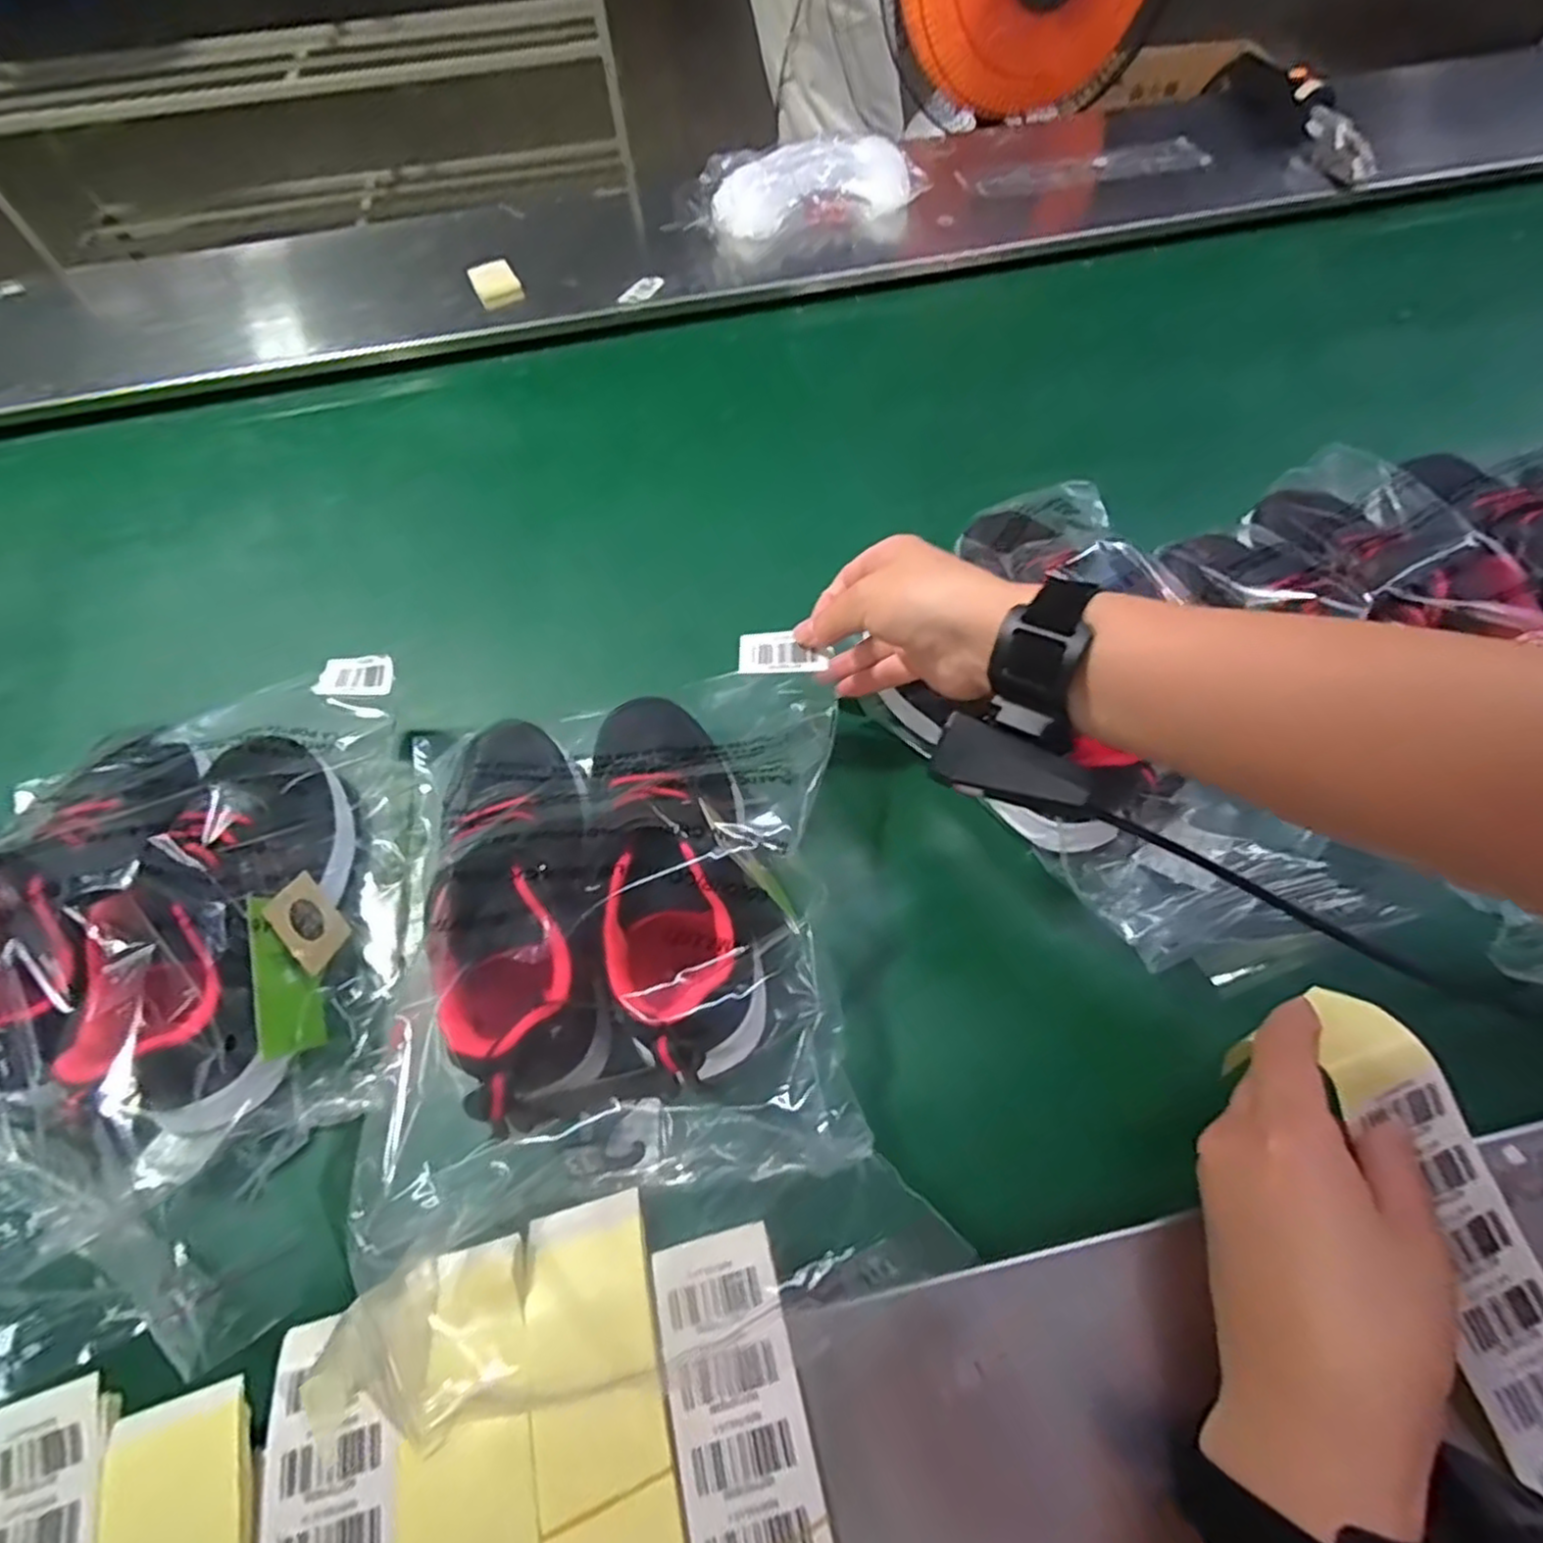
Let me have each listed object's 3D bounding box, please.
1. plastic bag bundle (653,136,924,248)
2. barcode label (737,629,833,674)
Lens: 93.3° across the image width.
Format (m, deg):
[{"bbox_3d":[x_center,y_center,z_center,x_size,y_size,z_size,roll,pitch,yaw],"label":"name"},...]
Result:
[{"bbox_3d":[0.026,-0.619,0.777,0.245,0.075,0.113,-13,65,-11],"label":"plastic bag bundle"},{"bbox_3d":[0.006,-0.068,0.416,0.050,0.004,0.025,-2,77,5],"label":"barcode label"}]

